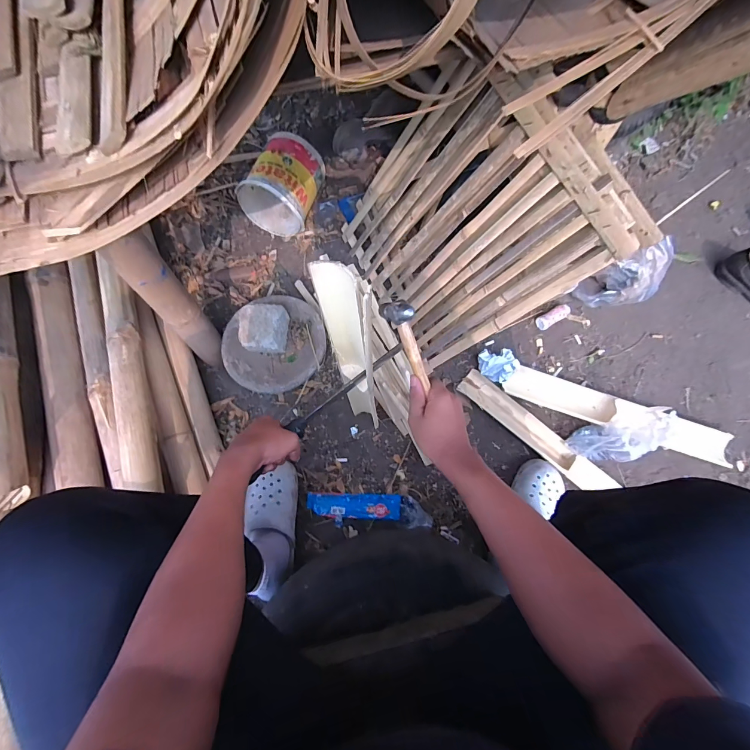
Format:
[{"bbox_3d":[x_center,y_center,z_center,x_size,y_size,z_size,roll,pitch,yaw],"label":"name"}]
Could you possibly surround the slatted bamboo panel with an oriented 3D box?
[{"bbox_3d":[0.179,-0.331,0.782,0.050,0.551,0.500,-14,77,-41],"label":"slatted bamboo panel"}]

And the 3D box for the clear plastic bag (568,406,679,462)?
[{"bbox_3d":[0.552,0.140,0.796,0.072,0.209,0.094,2,65,-40],"label":"clear plastic bag"}]

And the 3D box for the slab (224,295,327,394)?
[{"bbox_3d":[-0.247,-0.075,0.907,0.245,0.063,0.241,1,70,-2],"label":"slab"}]

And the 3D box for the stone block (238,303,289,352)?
[{"bbox_3d":[-0.264,-0.107,0.864,0.111,0.074,0.106,-7,71,-5],"label":"stone block"}]

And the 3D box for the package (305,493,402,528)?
[{"bbox_3d":[-0.048,0.305,0.819,0.211,0.021,0.064,1,70,-2],"label":"package"}]

